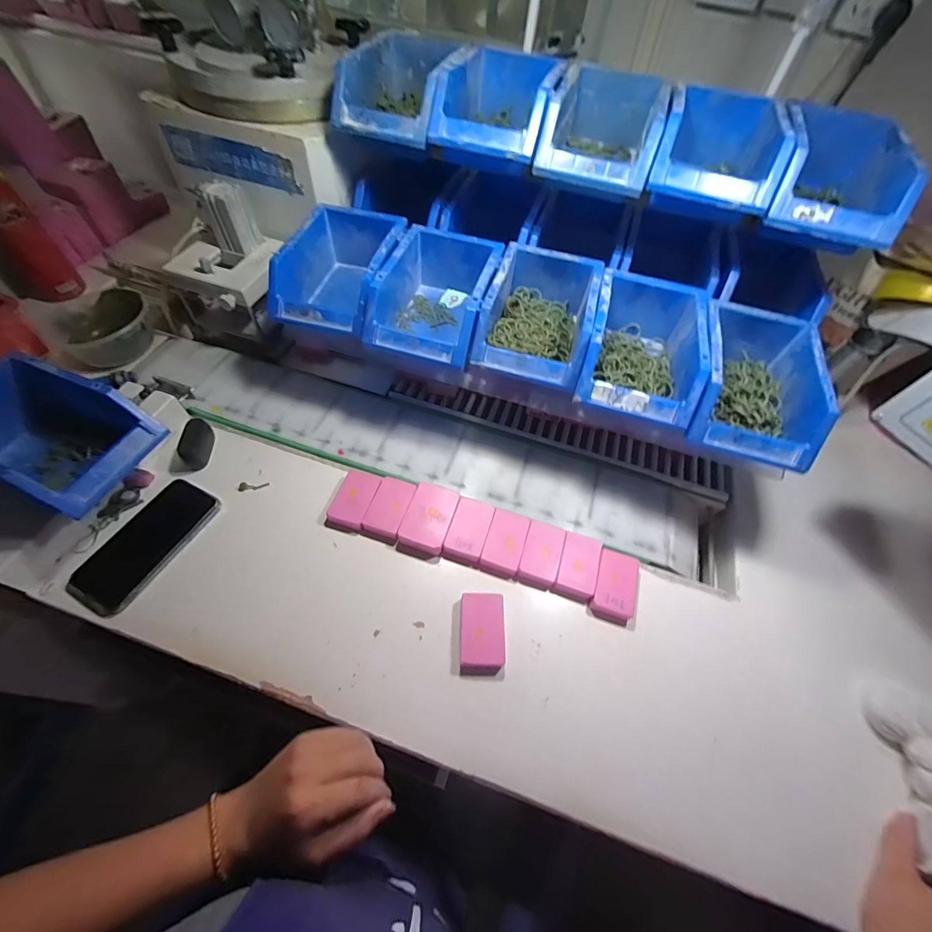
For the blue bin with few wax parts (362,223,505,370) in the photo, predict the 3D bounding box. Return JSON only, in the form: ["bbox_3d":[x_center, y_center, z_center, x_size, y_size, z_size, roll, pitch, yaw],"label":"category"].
[{"bbox_3d":[-0.036,-0.201,0.499,0.122,0.078,0.175,16,56,5],"label":"blue bin with few wax parts"}]

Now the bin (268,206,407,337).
[{"bbox_3d":[-0.154,-0.240,0.517,0.122,0.083,0.176,13,56,3],"label":"bin"}]

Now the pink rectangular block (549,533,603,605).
[{"bbox_3d":[0.129,0.117,0.470,0.043,0.014,0.072,19,57,7],"label":"pink rectangular block"}]

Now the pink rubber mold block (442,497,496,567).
[{"bbox_3d":[0.004,0.077,0.485,0.045,0.018,0.073,16,56,6],"label":"pink rubber mold block"}]

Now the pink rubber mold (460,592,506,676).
[{"bbox_3d":[0.018,0.175,0.427,0.045,0.019,0.078,3,56,-3],"label":"pink rubber mold"}]

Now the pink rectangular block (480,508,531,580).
[{"bbox_3d":[0.046,0.091,0.481,0.043,0.015,0.074,17,57,6],"label":"pink rectangular block"}]

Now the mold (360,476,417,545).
[{"bbox_3d":[-0.092,0.051,0.494,0.045,0.020,0.075,16,56,5],"label":"mold"}]

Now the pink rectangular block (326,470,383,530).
[{"bbox_3d":[-0.136,0.041,0.500,0.047,0.016,0.071,16,56,5],"label":"pink rectangular block"}]

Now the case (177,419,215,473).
[{"bbox_3d":[-0.346,-0.029,0.524,0.027,0.027,0.066,-3,57,-8],"label":"case"}]

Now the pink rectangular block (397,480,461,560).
[{"bbox_3d":[-0.044,0.064,0.487,0.053,0.023,0.084,17,56,6],"label":"pink rectangular block"}]

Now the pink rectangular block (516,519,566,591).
[{"bbox_3d":[0.087,0.104,0.476,0.042,0.015,0.072,18,57,7],"label":"pink rectangular block"}]

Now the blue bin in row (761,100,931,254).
[{"bbox_3d":[0.394,-0.312,0.441,0.124,0.067,0.158,17,57,6],"label":"blue bin in row"}]

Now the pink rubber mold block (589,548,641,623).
[{"bbox_3d":[0.170,0.134,0.462,0.046,0.016,0.072,20,57,8],"label":"pink rubber mold block"}]

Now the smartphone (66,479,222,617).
[{"bbox_3d":[-0.362,0.084,0.459,0.082,0.017,0.153,24,58,11],"label":"smartphone"}]

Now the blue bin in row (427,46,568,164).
[{"bbox_3d":[0.043,-0.434,0.492,0.124,0.067,0.186,18,57,7],"label":"blue bin in row"}]

